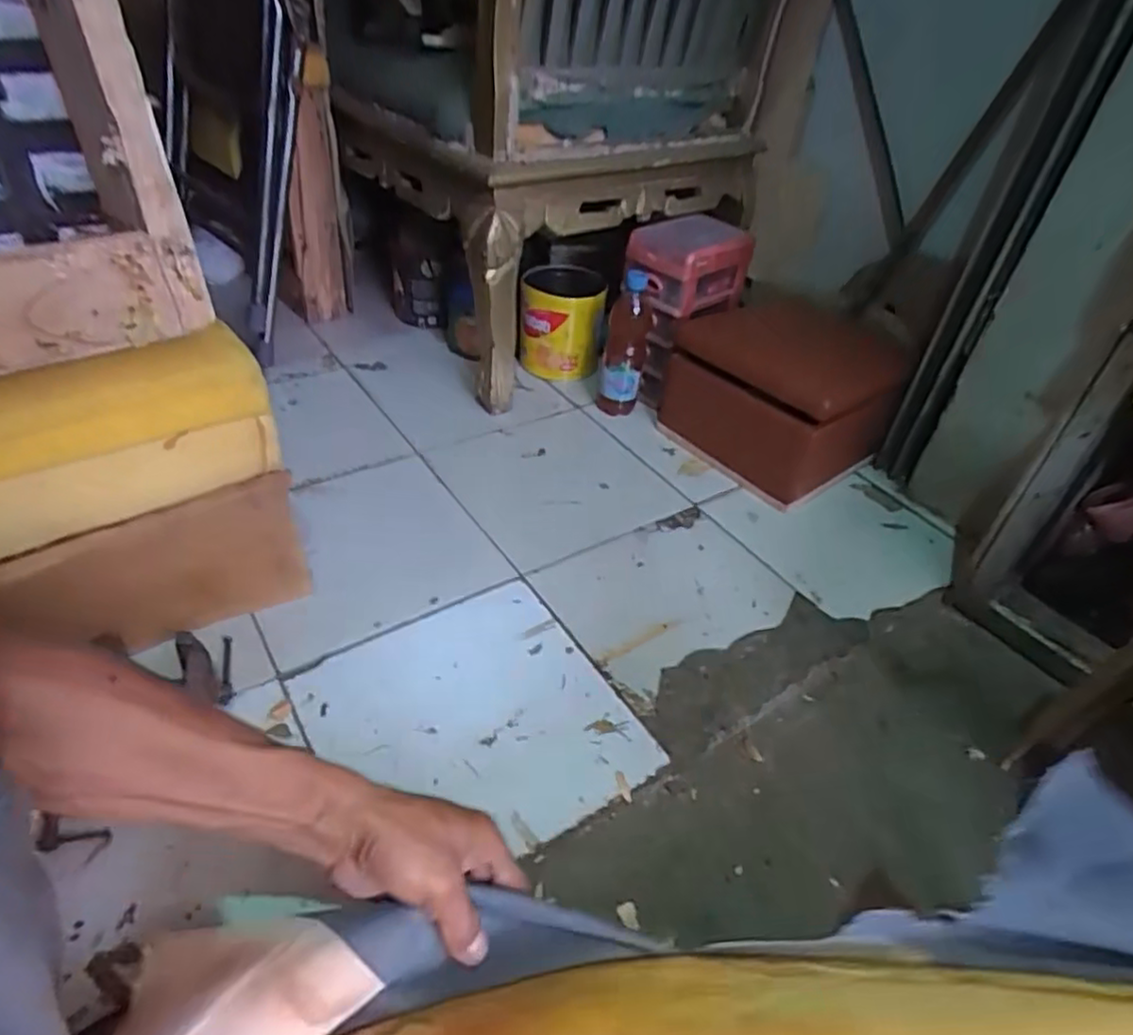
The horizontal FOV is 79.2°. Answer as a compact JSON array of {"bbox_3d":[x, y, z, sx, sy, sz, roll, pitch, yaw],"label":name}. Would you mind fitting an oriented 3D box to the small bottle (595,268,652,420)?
[{"bbox_3d":[0.095,-0.270,1.115,0.069,0.228,0.081,11,41,5],"label":"small bottle"}]

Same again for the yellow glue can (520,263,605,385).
[{"bbox_3d":[-0.009,-0.343,1.235,0.149,0.173,0.139,5,41,-2],"label":"yellow glue can"}]

